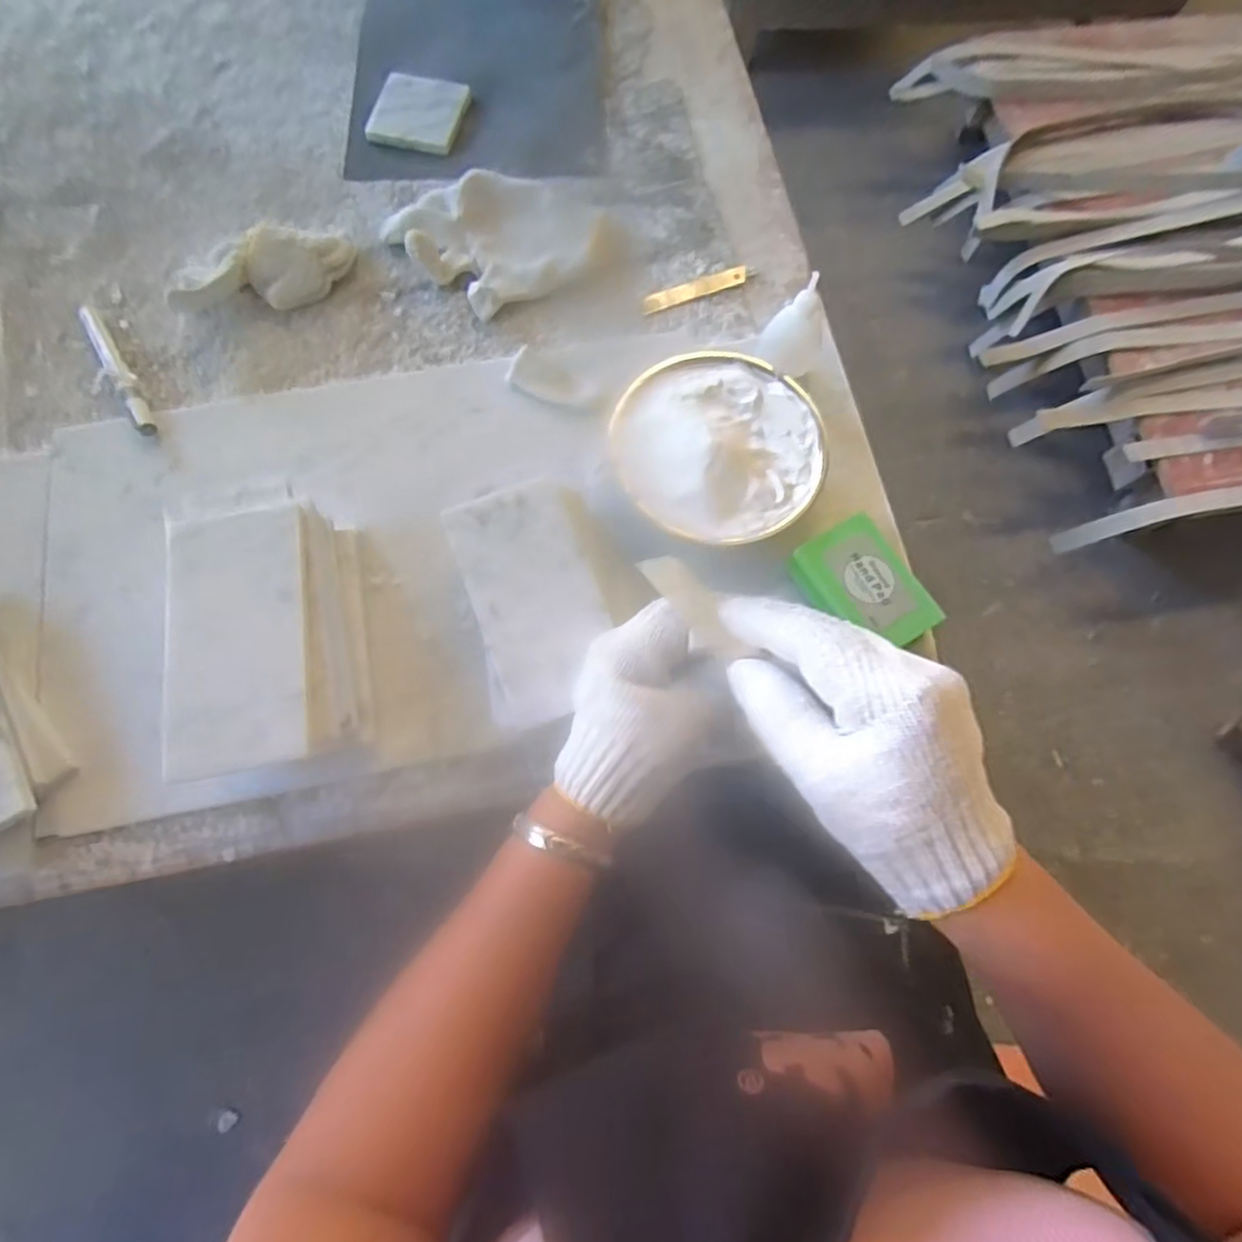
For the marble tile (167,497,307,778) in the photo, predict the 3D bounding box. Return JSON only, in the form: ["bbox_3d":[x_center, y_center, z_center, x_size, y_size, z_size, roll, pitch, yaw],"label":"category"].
[{"bbox_3d":[-0.216,0.006,0.376,0.073,0.016,0.152,-9,74,-6],"label":"marble tile"}]

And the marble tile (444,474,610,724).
[{"bbox_3d":[-0.054,-0.015,0.412,0.078,0.010,0.150,-15,75,-6],"label":"marble tile"}]

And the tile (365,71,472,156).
[{"bbox_3d":[-0.181,-0.455,0.599,0.078,0.009,0.079,13,74,2],"label":"tile"}]

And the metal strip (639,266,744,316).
[{"bbox_3d":[0.062,-0.275,0.555,0.096,0.004,0.017,-22,84,-11],"label":"metal strip"}]

